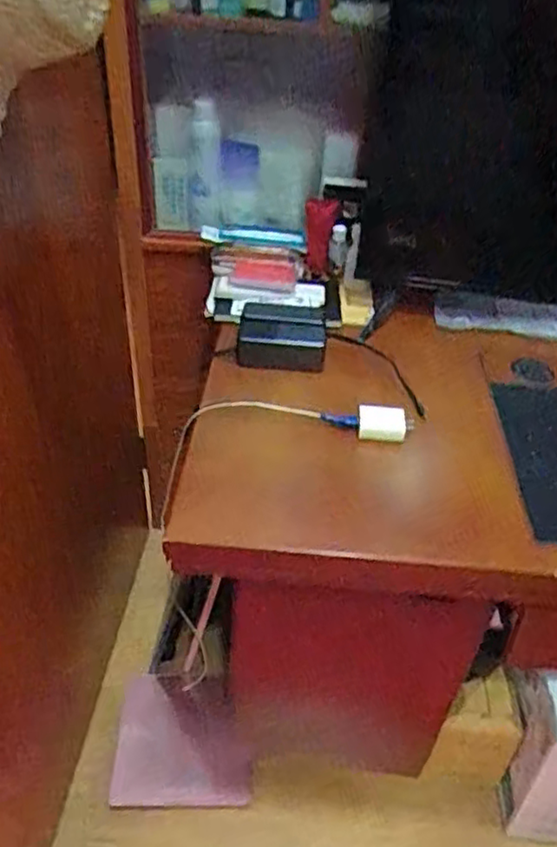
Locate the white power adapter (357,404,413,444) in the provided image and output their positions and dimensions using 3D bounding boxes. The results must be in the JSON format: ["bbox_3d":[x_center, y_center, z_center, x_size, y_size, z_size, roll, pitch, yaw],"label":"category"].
[{"bbox_3d":[0.141,0.000,0.881,0.073,0.037,0.039,7,37,3],"label":"white power adapter"}]

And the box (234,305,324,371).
[{"bbox_3d":[0.007,-0.134,1.037,0.129,0.052,0.120,6,37,1],"label":"box"}]

